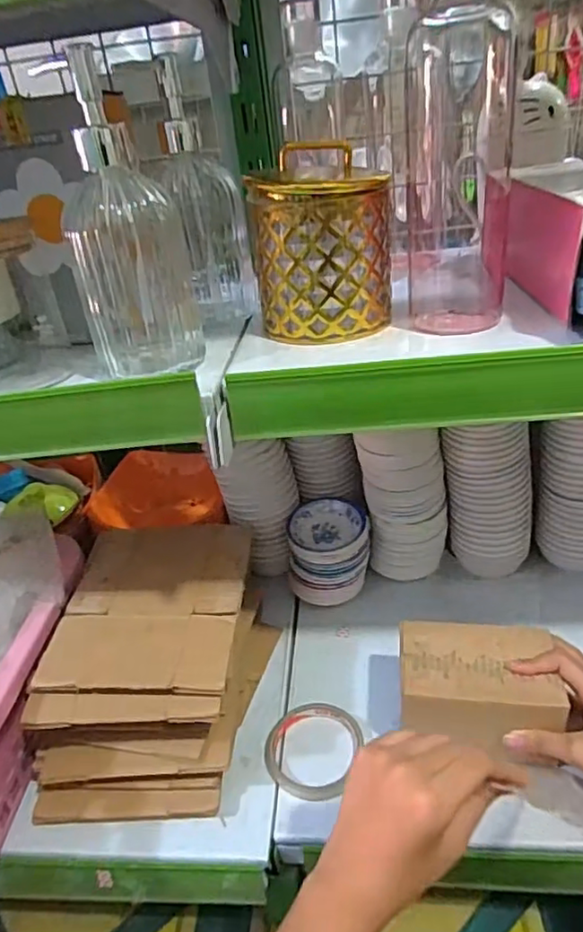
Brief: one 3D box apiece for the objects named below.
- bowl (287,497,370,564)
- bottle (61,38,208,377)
[{"bbox_3d":[0.042,0.072,0.674,0.090,0.029,0.081,-4,32,7],"label":"bowl"},{"bbox_3d":[-0.108,-0.147,0.398,0.074,0.185,0.076,-8,32,0],"label":"bottle"}]

